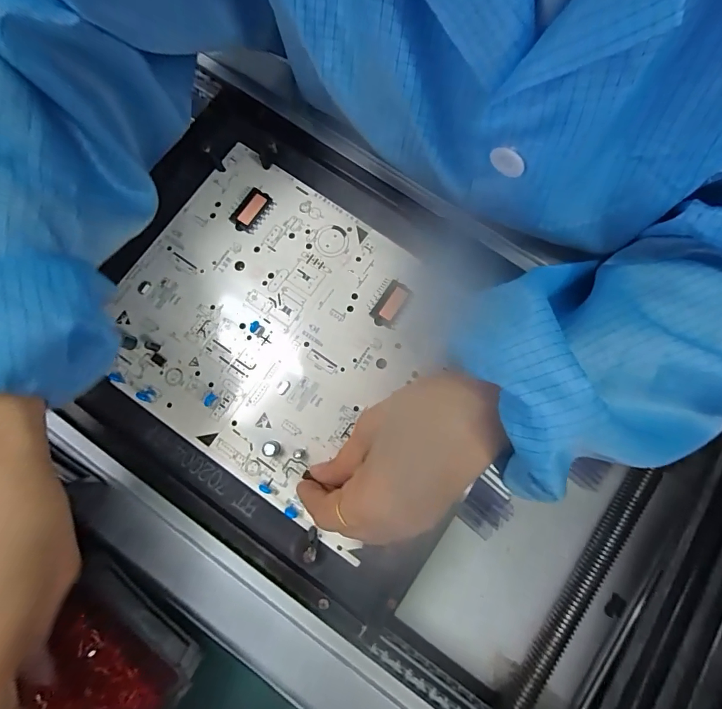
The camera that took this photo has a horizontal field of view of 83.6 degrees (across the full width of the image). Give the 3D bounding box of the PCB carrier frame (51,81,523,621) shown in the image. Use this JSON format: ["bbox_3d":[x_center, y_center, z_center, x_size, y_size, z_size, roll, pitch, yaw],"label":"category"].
[{"bbox_3d":[-0.050,-0.014,0.301,0.301,0.029,0.281,30,80,6],"label":"PCB carrier frame"}]

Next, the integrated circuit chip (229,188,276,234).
[{"bbox_3d":[-0.085,-0.112,0.314,0.023,0.007,0.034,38,81,7],"label":"integrated circuit chip"}]

